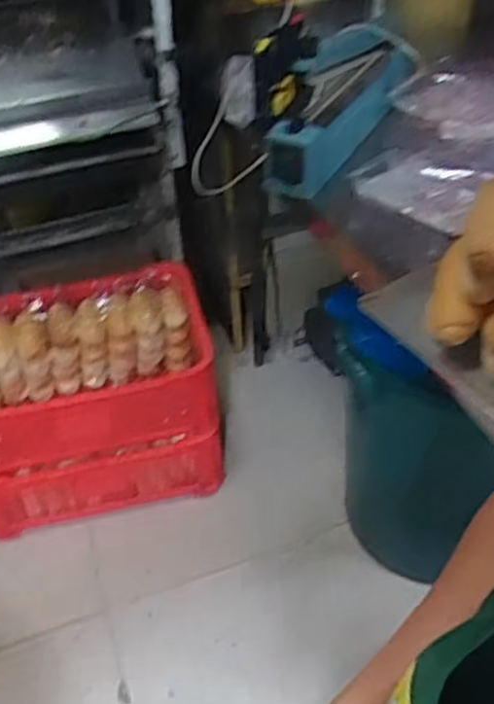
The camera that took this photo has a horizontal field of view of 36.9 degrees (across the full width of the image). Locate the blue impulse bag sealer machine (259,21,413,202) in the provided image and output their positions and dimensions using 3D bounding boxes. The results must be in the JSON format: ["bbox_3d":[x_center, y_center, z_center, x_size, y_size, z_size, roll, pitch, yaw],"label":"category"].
[{"bbox_3d":[0.140,-0.396,1.143,0.122,0.192,0.390,21,47,25],"label":"blue impulse bag sealer machine"}]

